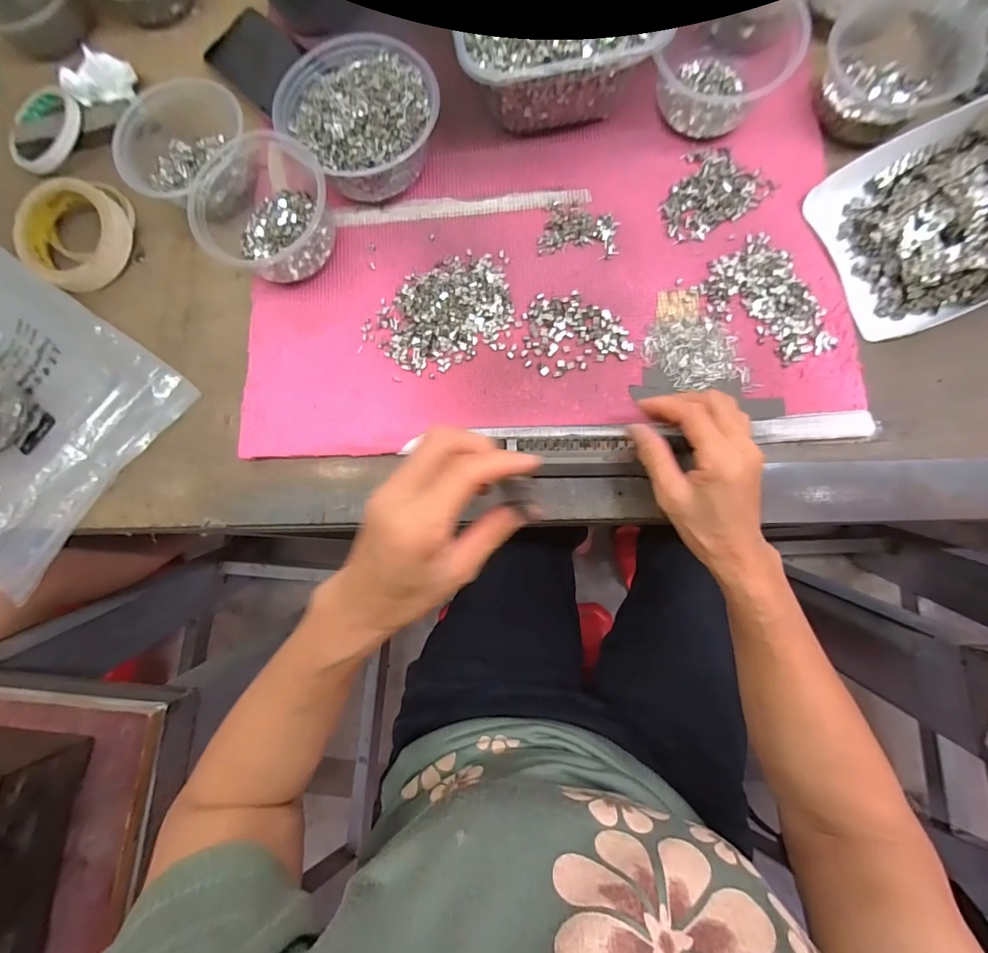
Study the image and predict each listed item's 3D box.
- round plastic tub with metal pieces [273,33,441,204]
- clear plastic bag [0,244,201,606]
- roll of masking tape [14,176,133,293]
[{"bbox_3d":[-0.115,-0.317,0.401,0.121,0.061,0.131,0,82,3],"label":"round plastic tub with metal pieces"},{"bbox_3d":[-0.451,-0.061,0.402,0.260,0.035,0.240,36,85,8],"label":"clear plastic bag"},{"bbox_3d":[-0.404,-0.235,0.428,0.093,0.025,0.111,-44,82,-3],"label":"roll of masking tape"}]

